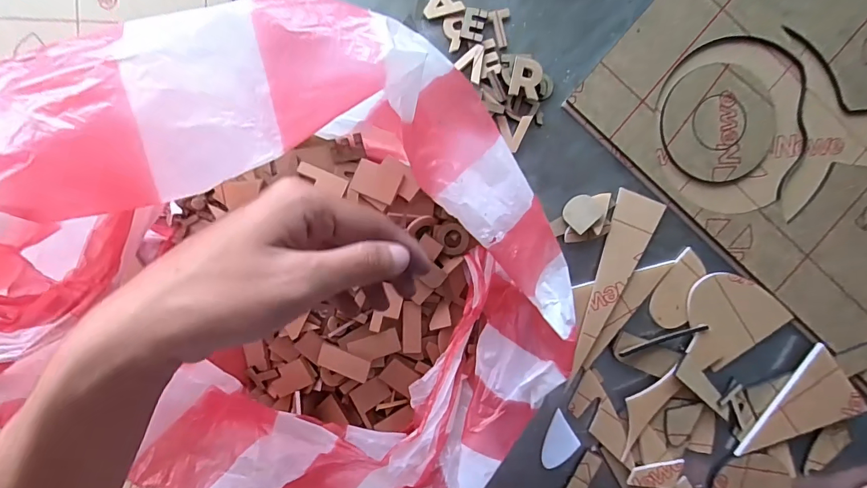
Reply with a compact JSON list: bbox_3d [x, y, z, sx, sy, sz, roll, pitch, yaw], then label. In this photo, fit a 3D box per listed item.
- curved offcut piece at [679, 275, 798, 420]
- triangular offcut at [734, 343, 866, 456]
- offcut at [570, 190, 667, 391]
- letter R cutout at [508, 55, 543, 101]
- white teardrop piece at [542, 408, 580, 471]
[{"bbox_3d":[0.248,0.080,0.353,0.084,0.008,0.105,34,92,-6],"label":"curved offcut piece"},{"bbox_3d":[0.314,0.147,0.360,0.109,0.010,0.062,-39,96,0],"label":"triangular offcut"},{"bbox_3d":[0.149,0.035,0.351,0.036,0.007,0.159,21,93,-5],"label":"offcut"},{"bbox_3d":[0.074,-0.133,0.329,0.024,0.005,0.032,13,87,-2],"label":"letter R cutout"},{"bbox_3d":[0.113,0.173,0.360,0.028,0.004,0.049,18,93,-5],"label":"white teardrop piece"}]

